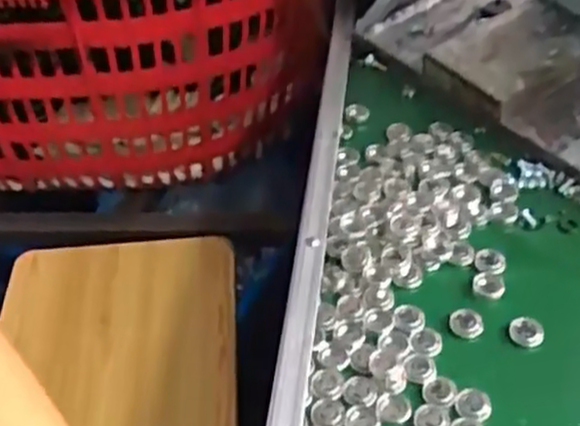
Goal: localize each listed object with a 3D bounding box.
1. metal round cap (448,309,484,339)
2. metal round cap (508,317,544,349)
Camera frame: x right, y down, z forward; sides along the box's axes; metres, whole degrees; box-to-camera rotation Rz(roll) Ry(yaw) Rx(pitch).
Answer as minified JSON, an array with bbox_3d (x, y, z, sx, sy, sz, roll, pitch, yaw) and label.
[{"bbox_3d":[0.102,0.063,0.438,0.019,0.004,0.018,-1,44,1],"label":"metal round cap"},{"bbox_3d":[0.135,0.068,0.435,0.019,0.004,0.020,-1,44,1],"label":"metal round cap"}]

